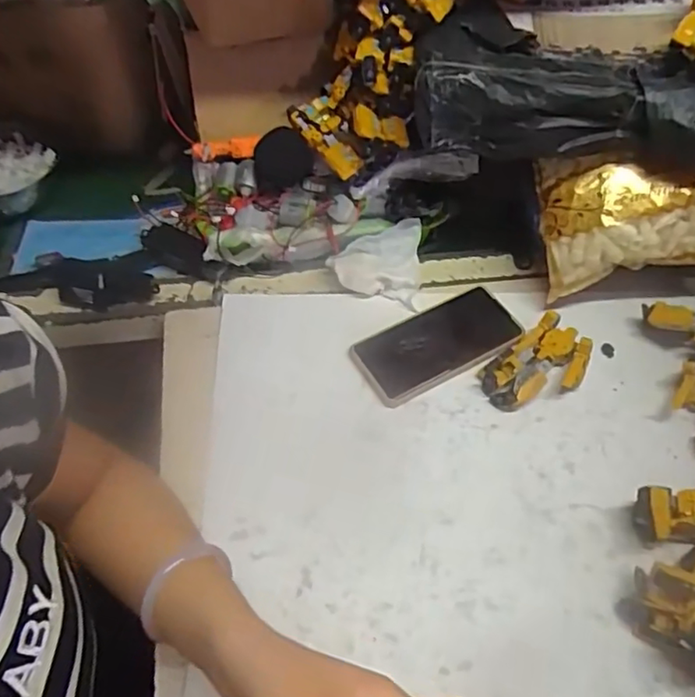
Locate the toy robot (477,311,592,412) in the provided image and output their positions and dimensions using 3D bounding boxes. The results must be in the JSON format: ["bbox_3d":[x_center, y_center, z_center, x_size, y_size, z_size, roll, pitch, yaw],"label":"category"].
[{"bbox_3d":[0.181,0.018,0.557,0.109,0.038,0.067,-32,61,-22],"label":"toy robot"}]

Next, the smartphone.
[{"bbox_3d":[0.089,-0.006,0.578,0.165,0.012,0.079,-23,58,-18],"label":"smartphone"}]

